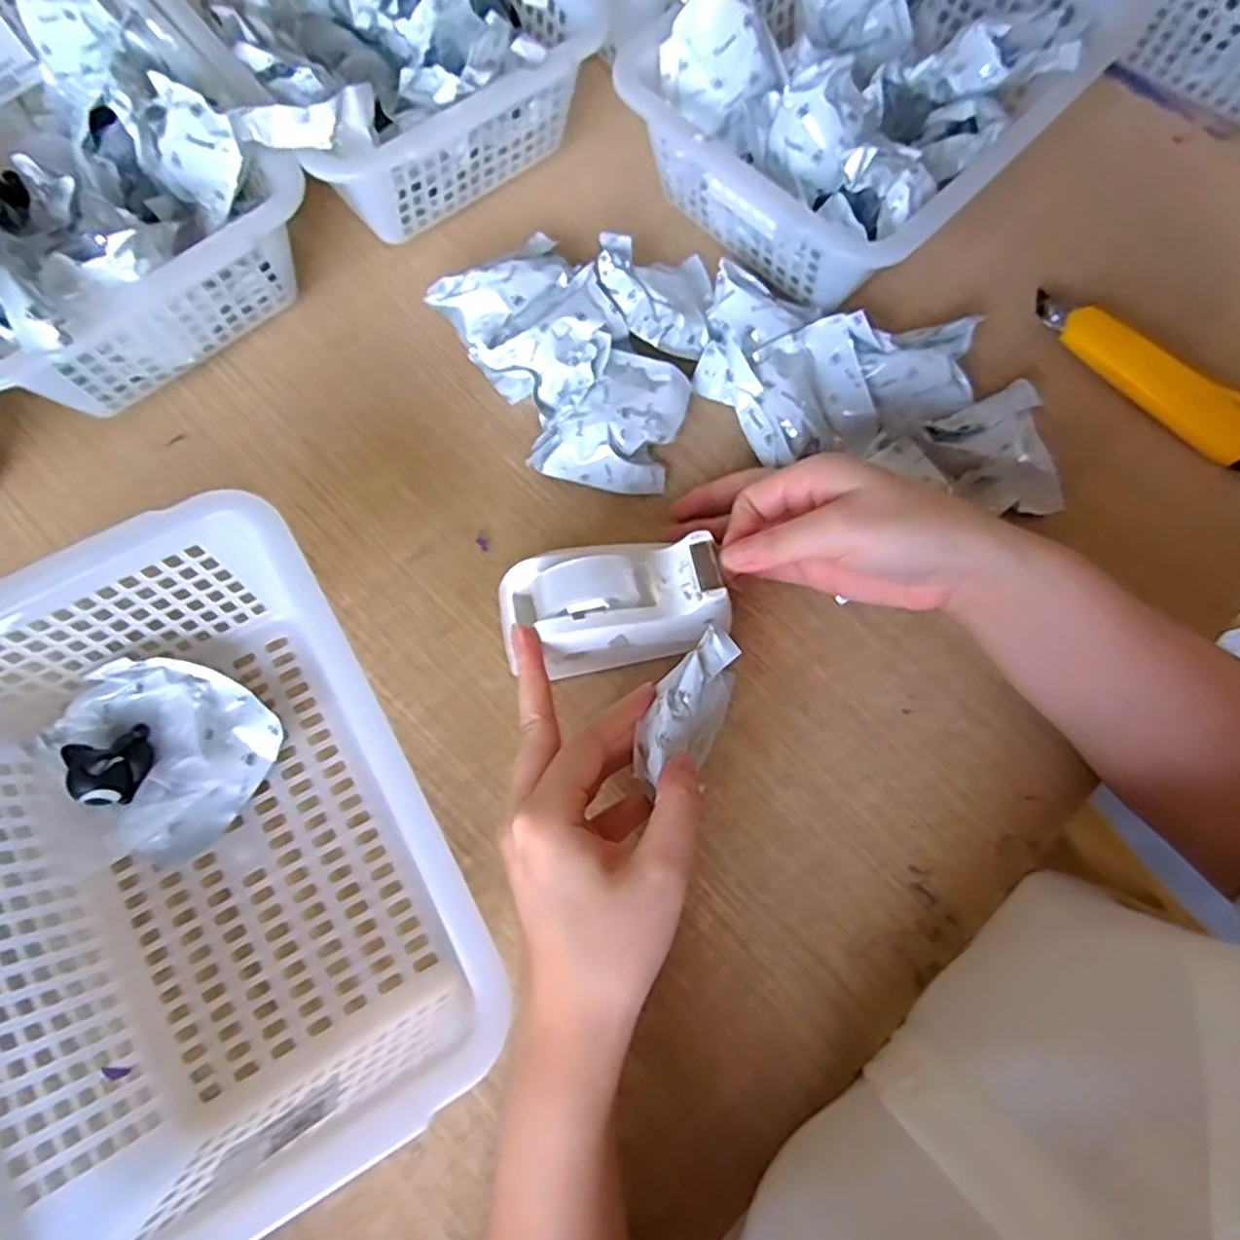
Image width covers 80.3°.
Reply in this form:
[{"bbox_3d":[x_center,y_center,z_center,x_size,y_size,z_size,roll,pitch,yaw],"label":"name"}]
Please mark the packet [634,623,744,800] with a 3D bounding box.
[{"bbox_3d":[0.029,0.042,0.323,0.032,0.025,0.076,31,67,8],"label":"packet"}]

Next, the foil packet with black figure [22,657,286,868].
[{"bbox_3d":[-0.222,0.060,0.354,0.095,0.025,0.087,37,75,10],"label":"foil packet with black figure"}]

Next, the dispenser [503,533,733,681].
[{"bbox_3d":[-0.004,-0.005,0.358,0.103,0.045,0.055,-10,73,-5],"label":"dispenser"}]

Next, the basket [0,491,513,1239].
[{"bbox_3d":[-0.179,0.102,0.319,0.195,0.092,0.262,-29,75,-10],"label":"basket"}]

